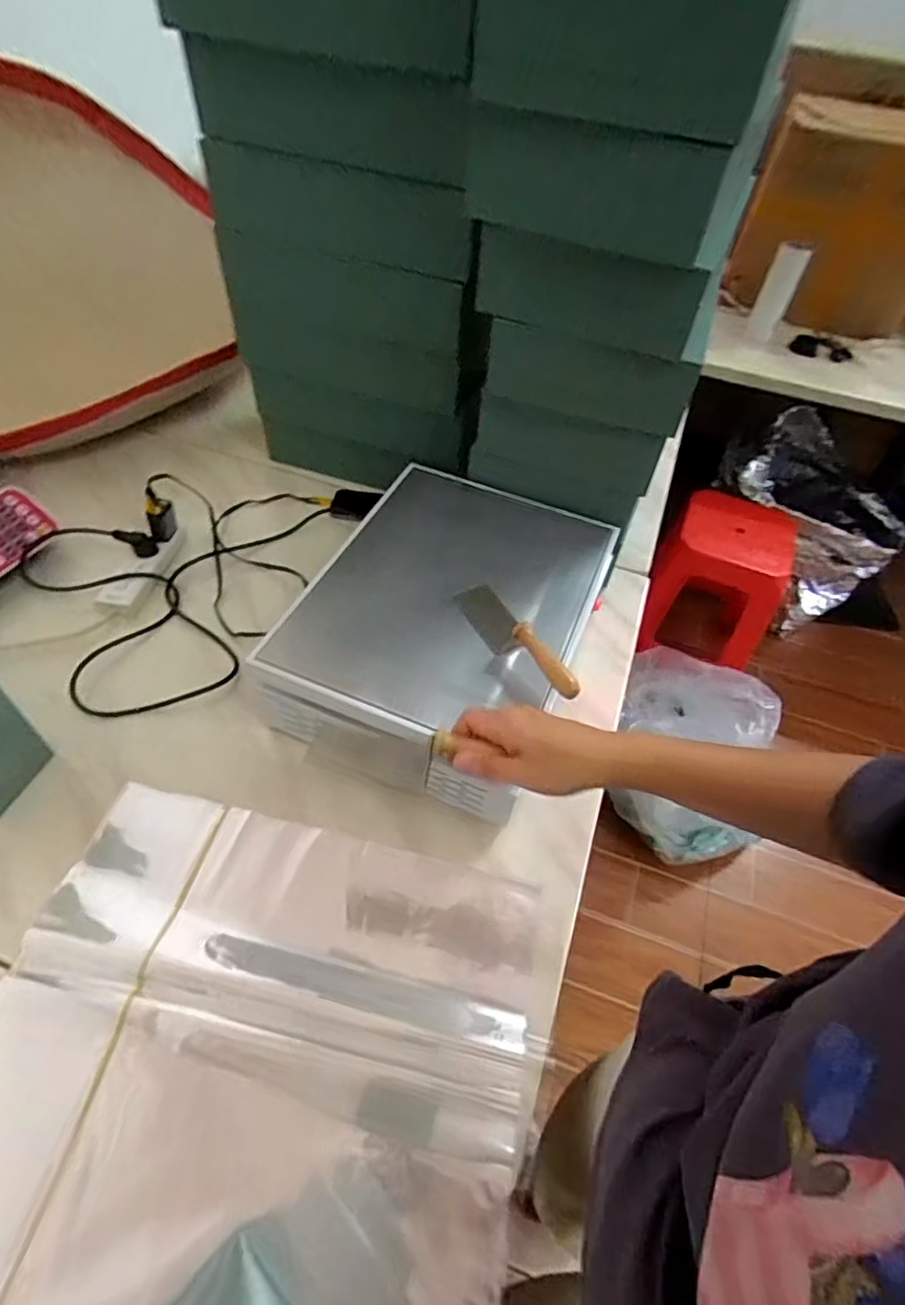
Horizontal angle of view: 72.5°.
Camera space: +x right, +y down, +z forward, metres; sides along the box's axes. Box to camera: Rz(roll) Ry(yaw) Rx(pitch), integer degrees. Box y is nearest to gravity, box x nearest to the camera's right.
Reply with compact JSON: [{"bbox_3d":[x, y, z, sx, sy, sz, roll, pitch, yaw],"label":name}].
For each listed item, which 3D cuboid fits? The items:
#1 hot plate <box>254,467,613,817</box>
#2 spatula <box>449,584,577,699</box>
[{"bbox_3d":[-0.004,-0.039,0.784,0.311,0.135,0.410,21,52,12],"label":"hot plate"},{"bbox_3d":[0.069,-0.018,0.669,0.054,0.044,0.189,-25,43,-23],"label":"spatula"}]

